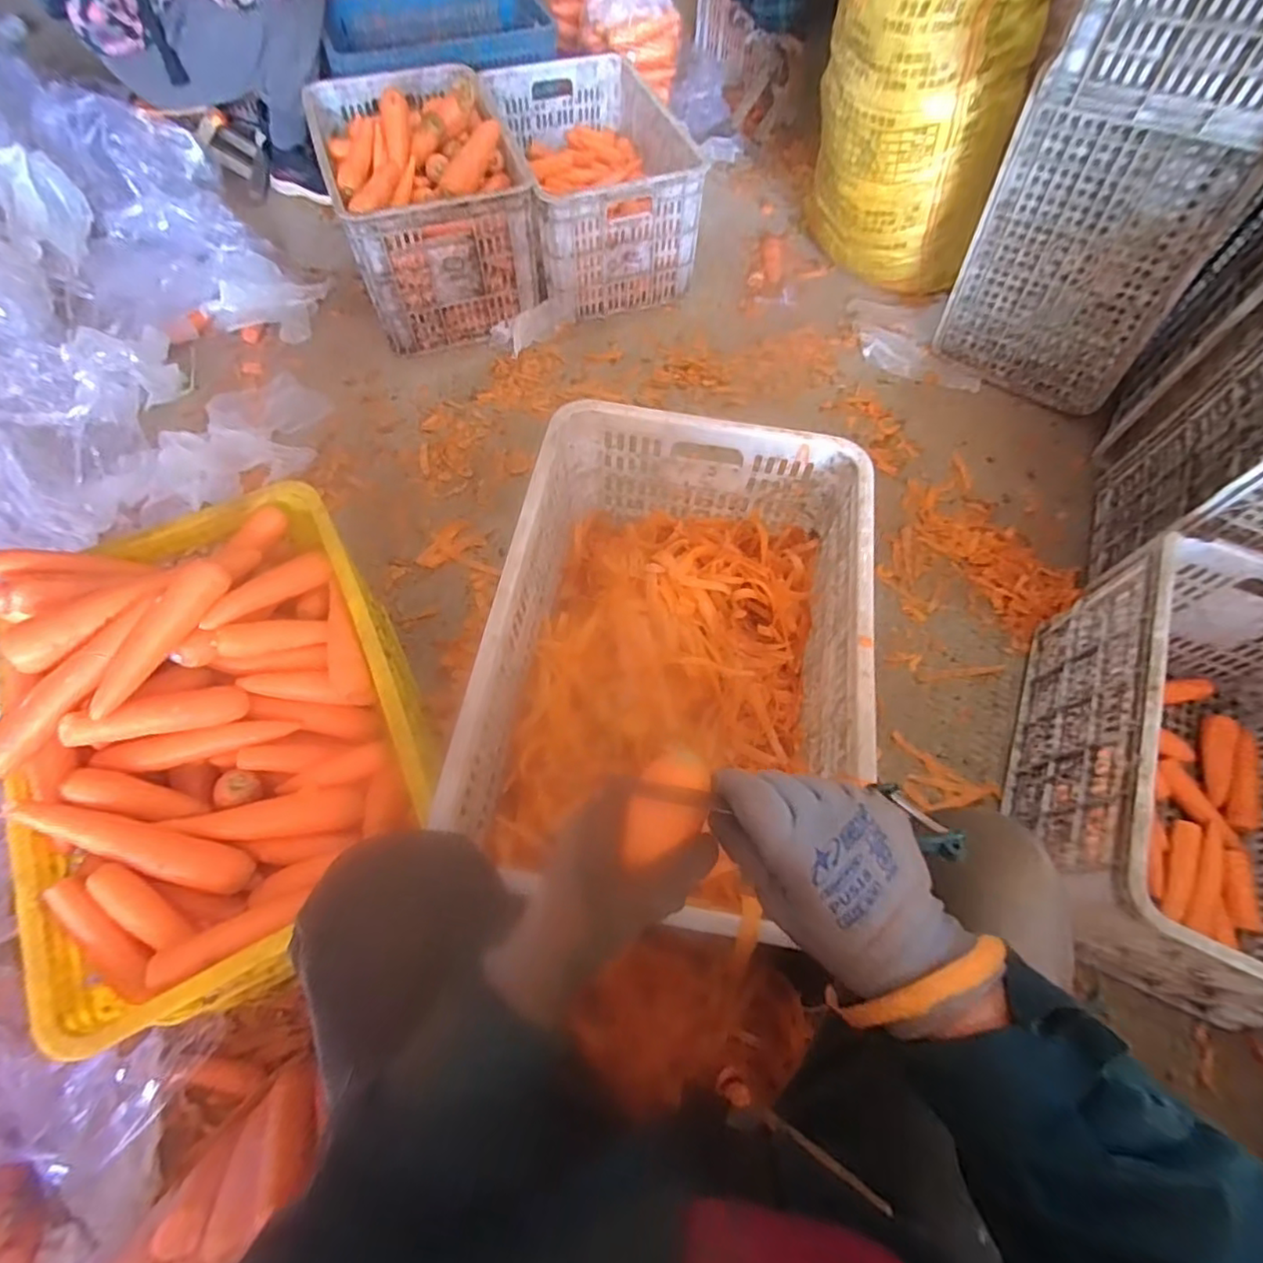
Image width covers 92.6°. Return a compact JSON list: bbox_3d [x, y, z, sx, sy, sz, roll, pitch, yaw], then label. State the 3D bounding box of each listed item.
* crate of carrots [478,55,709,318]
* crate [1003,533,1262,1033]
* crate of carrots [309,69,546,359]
[{"bbox_3d":[-0.094,-1.051,1.406,0.362,0.247,0.618,-14,65,-8],"label":"crate of carrots"},{"bbox_3d":[0.740,0.184,0.771,0.339,0.267,0.512,24,65,10],"label":"crate"},{"bbox_3d":[-0.442,-0.947,1.314,0.363,0.283,0.597,-16,65,-9],"label":"crate of carrots"}]

